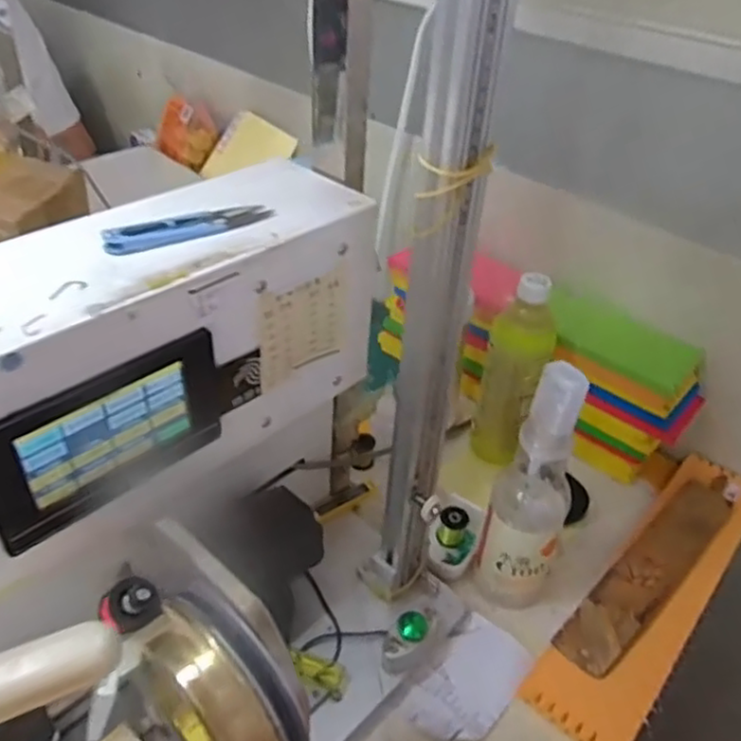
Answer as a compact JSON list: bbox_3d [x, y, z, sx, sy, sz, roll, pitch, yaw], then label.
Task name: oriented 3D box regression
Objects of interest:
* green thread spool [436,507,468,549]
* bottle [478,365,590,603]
[{"bbox_3d":[0.077,0.148,0.644,0.025,0.030,0.027,3,38,-2],"label":"green thread spool"},{"bbox_3d":[0.136,0.098,0.556,0.067,0.237,0.061,20,41,18],"label":"bottle"}]

